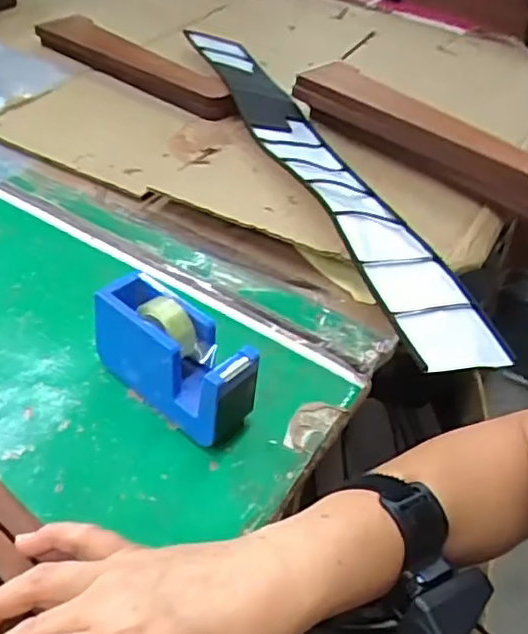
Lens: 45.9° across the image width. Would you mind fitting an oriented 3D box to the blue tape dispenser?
[{"bbox_3d":[-0.065,0.033,0.470,0.136,0.080,0.050,32,49,24],"label":"blue tape dispenser"}]

